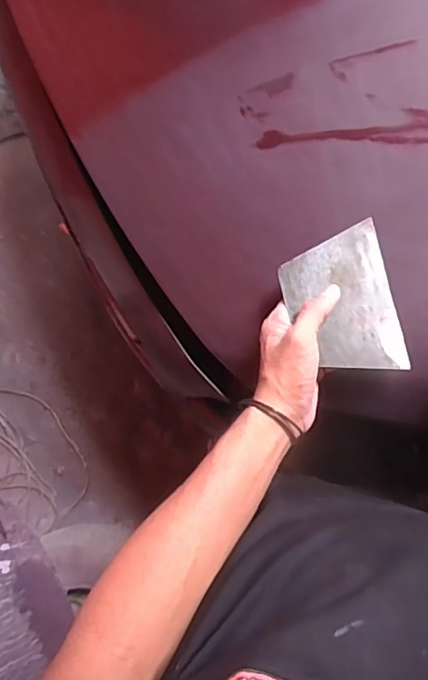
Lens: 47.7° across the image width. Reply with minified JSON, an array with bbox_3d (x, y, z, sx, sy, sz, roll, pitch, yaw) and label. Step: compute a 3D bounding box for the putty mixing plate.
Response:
[{"bbox_3d":[0.121,-0.034,0.463,0.096,0.004,0.135,-13,84,9],"label":"putty mixing plate"}]

